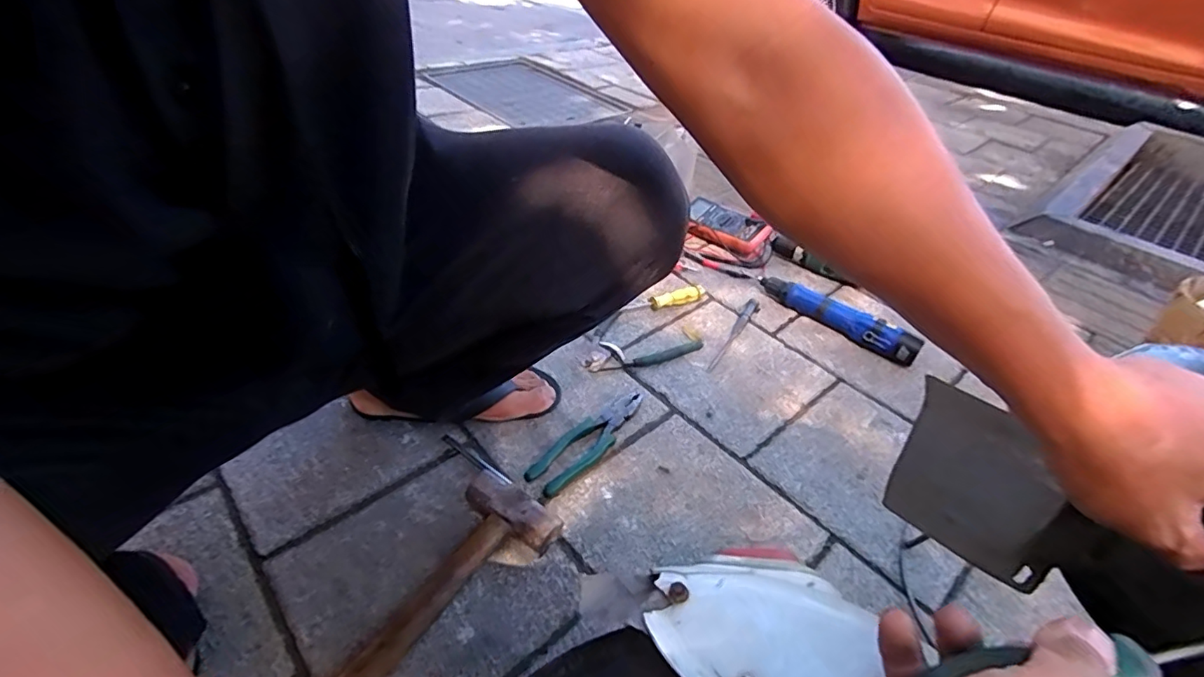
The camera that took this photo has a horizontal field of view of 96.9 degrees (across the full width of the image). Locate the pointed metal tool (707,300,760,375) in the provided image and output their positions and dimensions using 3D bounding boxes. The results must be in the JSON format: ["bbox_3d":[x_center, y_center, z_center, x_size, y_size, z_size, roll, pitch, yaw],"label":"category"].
[{"bbox_3d":[0.216,-0.009,0.877,0.022,0.016,0.200,27,45,21],"label":"pointed metal tool"}]

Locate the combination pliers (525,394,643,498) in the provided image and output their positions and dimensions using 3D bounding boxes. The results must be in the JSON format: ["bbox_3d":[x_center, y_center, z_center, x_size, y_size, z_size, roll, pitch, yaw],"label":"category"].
[{"bbox_3d":[-0.015,0.129,0.685,0.047,0.018,0.194,31,47,27],"label":"combination pliers"}]

